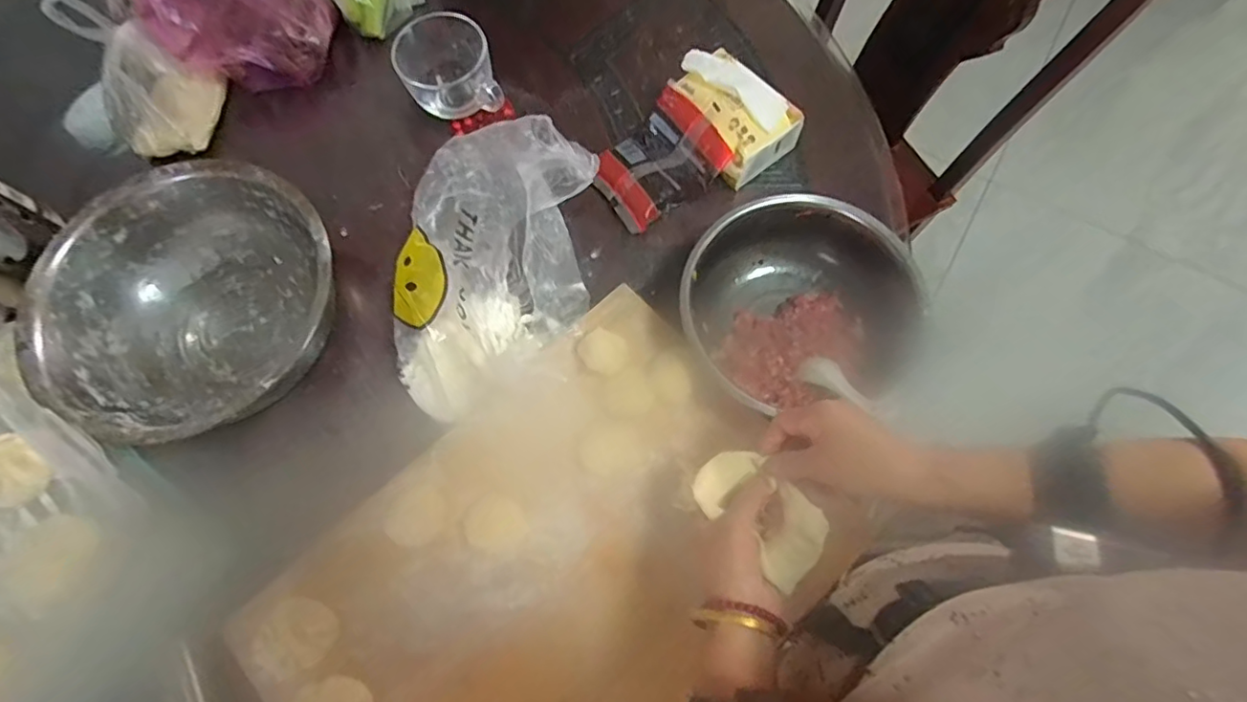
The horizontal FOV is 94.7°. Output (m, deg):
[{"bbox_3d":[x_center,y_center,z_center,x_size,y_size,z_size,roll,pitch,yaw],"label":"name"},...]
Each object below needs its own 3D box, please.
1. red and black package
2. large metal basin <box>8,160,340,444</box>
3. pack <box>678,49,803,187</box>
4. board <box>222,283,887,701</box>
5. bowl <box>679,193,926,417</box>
[{"bbox_3d":[0.037,-0.214,0.657,0.131,0.068,0.107,-35,74,-9],"label":"red and black package"},{"bbox_3d":[-0.427,-0.044,0.590,0.271,0.111,0.270,-1,72,2],"label":"large metal basin"},{"bbox_3d":[0.124,-0.274,0.660,0.095,0.082,0.137,-38,75,-10],"label":"pack"},{"bbox_3d":[-0.067,0.209,0.515,0.477,0.024,0.336,-42,78,-11],"label":"board"},{"bbox_3d":[0.165,-0.046,0.575,0.215,0.092,0.197,-1,72,2],"label":"bowl"}]

